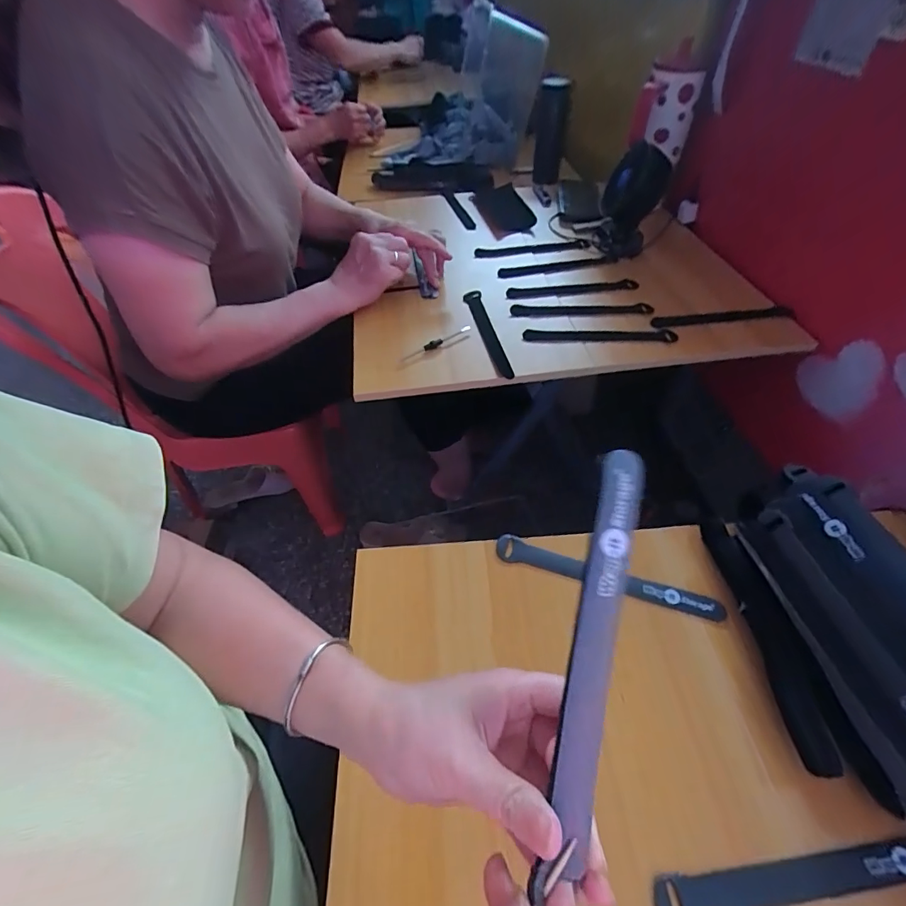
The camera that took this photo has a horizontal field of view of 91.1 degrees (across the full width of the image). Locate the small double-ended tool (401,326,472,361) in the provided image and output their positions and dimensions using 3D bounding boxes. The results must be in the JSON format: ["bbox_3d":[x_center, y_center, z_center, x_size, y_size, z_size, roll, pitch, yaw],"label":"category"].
[{"bbox_3d":[-0.020,-0.138,0.564,0.106,0.009,0.008,-33,55,-24],"label":"small double-ended tool"}]

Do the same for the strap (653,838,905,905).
[{"bbox_3d":[0.220,0.258,0.268,0.196,0.005,0.023,-6,49,-3],"label":"strap"}]

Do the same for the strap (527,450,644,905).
[{"bbox_3d":[0.063,0.092,0.199,0.021,0.007,0.186,14,83,-4],"label":"strap"}]

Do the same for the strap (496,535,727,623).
[{"bbox_3d":[0.137,0.109,0.397,0.197,0.010,0.024,12,50,13],"label":"strap"}]

